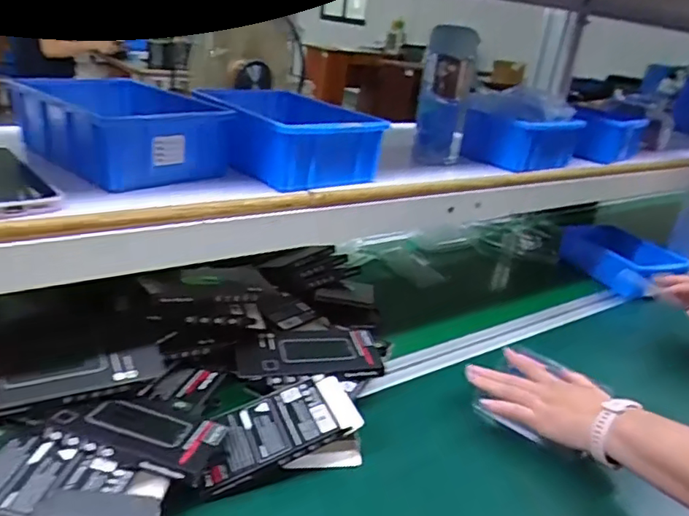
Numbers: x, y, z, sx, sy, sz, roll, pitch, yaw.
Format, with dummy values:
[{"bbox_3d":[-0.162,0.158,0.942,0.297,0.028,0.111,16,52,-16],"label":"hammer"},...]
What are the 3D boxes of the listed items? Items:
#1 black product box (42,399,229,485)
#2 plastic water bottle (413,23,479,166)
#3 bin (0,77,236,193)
[{"bbox_3d":[-0.170,0.140,0.474,0.128,0.016,0.078,10,24,5],"label":"black product box"},{"bbox_3d":[0.123,-0.194,0.687,0.063,0.158,0.055,10,24,5],"label":"plastic water bottle"},{"bbox_3d":[-0.214,-0.126,0.549,0.173,0.059,0.128,27,30,36],"label":"bin"}]

